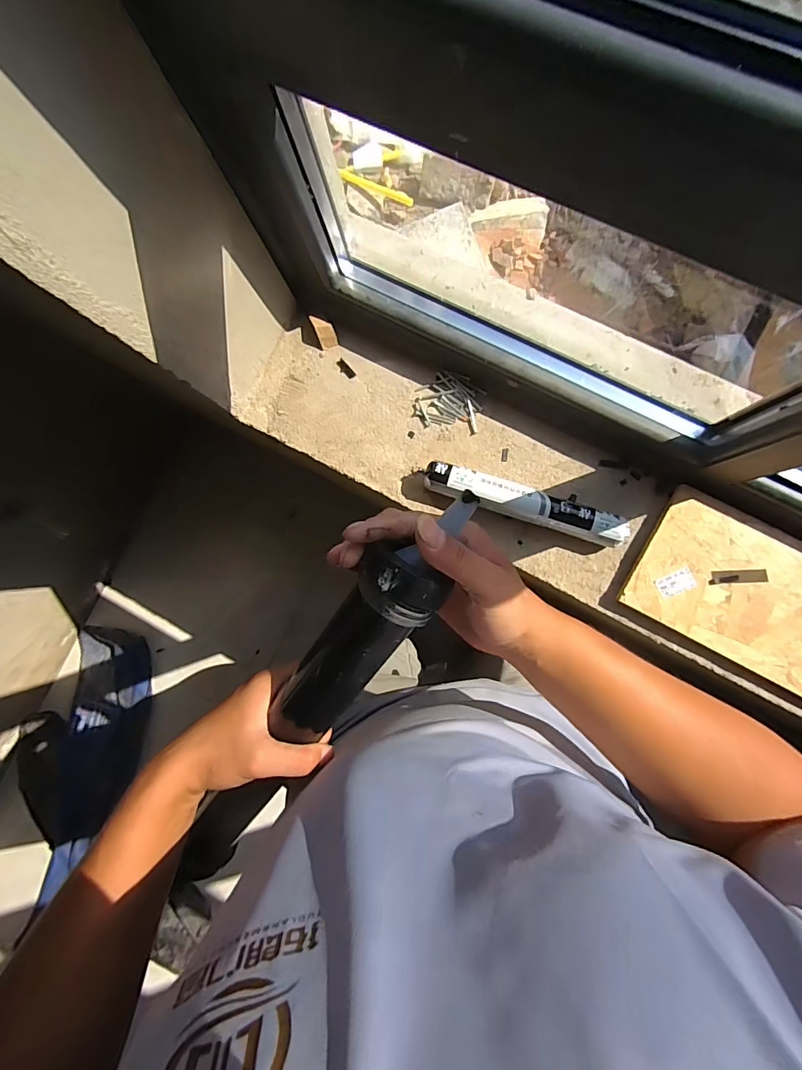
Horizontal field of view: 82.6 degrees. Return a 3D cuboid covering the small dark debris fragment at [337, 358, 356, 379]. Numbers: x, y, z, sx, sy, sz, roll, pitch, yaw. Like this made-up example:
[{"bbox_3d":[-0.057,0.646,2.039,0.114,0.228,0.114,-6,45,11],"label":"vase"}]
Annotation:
[{"bbox_3d":[-0.088,-0.261,0.720,0.015,0.004,0.037,-39,84,3],"label":"small dark debris fragment"}]

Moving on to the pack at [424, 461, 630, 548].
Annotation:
[{"bbox_3d":[0.181,-0.044,0.662,0.297,0.043,0.048,17,89,7],"label":"pack"}]

